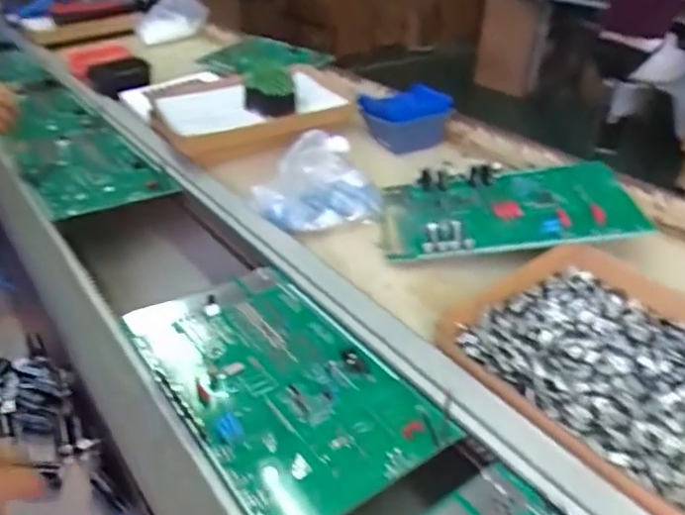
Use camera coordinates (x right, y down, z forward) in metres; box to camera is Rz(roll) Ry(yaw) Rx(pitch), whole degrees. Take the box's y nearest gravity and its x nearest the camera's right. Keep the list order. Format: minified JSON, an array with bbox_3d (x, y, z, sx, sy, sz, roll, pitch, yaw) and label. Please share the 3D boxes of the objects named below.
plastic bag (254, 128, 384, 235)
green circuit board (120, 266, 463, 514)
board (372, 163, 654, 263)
[{"bbox_3d":[-0.035,-0.102,0.783,0.172,0.090,0.111,-9,33,-14],"label":"plastic bag"},{"bbox_3d":[-0.073,0.094,0.536,0.179,0.017,0.329,-21,40,-29],"label":"green circuit board"},{"bbox_3d":[0.201,-0.069,0.739,0.294,0.048,0.189,-12,32,5],"label":"board"}]

